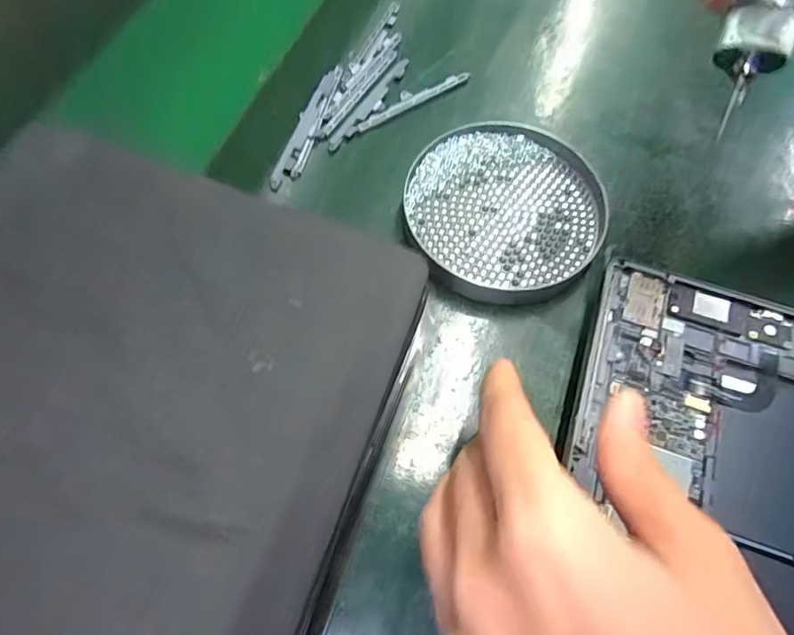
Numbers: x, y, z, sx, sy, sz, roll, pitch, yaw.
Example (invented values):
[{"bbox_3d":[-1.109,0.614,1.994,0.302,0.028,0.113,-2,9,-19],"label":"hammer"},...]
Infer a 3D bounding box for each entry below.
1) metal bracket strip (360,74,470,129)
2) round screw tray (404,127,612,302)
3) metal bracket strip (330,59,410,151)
[{"bbox_3d":[0.012,-0.146,0.342,0.087,0.005,0.014,-28,70,-14],"label":"metal bracket strip"},{"bbox_3d":[0.064,-0.064,0.301,0.116,0.016,0.110,1,66,-2],"label":"round screw tray"},{"bbox_3d":[-0.017,-0.141,0.338,0.012,0.005,0.088,29,68,10],"label":"metal bracket strip"}]

